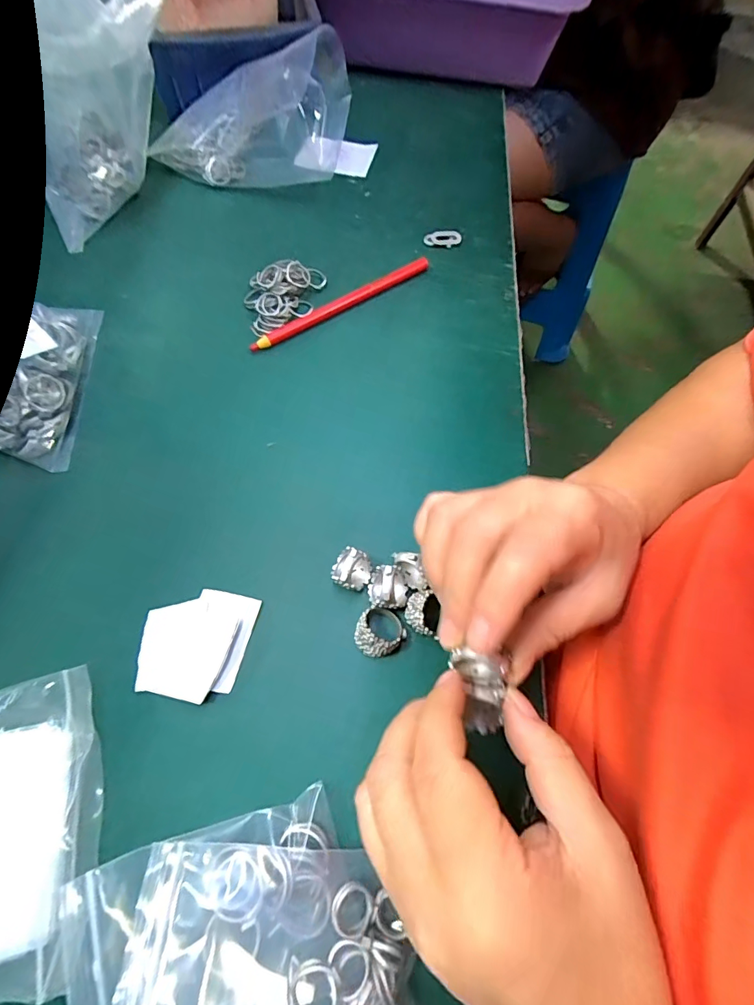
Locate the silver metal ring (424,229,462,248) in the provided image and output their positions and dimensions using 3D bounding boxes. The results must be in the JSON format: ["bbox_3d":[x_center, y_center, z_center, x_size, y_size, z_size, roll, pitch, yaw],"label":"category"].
[{"bbox_3d":[0.058,-0.233,0.385,0.032,0.008,0.013,6,65,1],"label":"silver metal ring"}]

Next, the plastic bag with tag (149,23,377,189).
[{"bbox_3d":[-0.099,-0.353,0.397,0.189,0.080,0.099,-1,65,-2],"label":"plastic bag with tag"}]

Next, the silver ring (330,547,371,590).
[{"bbox_3d":[-0.014,0.040,0.255,0.019,0.024,0.022,21,67,8],"label":"silver ring"}]

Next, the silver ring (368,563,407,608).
[{"bbox_3d":[0.007,0.049,0.252,0.022,0.024,0.024,1,65,-1],"label":"silver ring"}]

